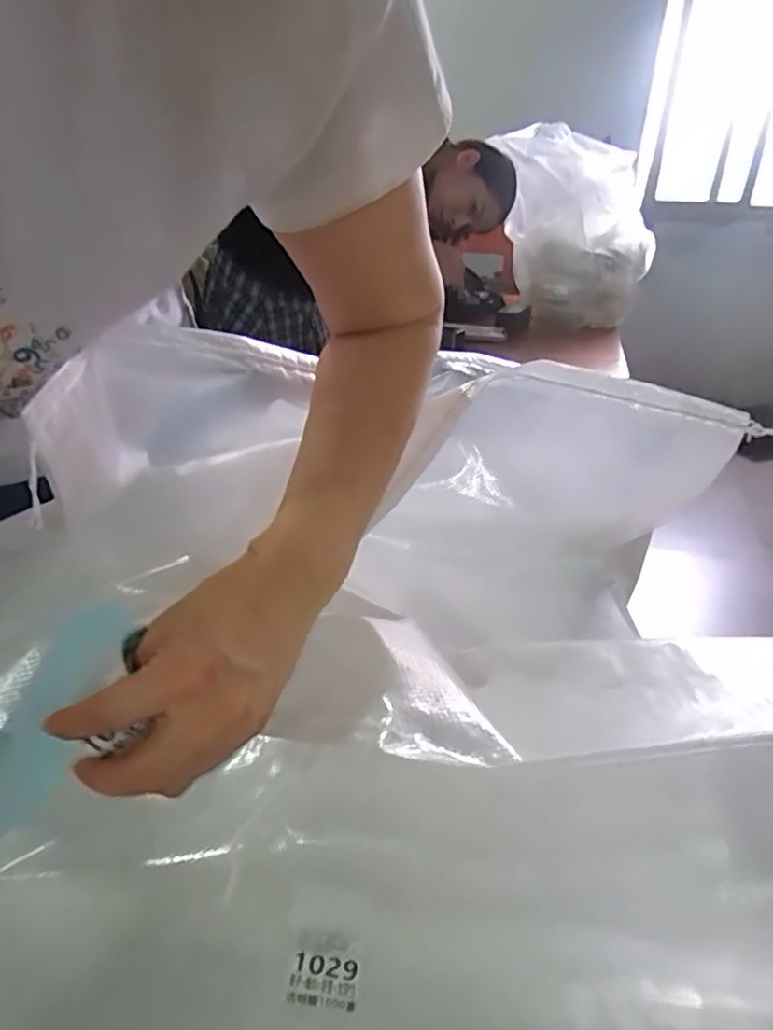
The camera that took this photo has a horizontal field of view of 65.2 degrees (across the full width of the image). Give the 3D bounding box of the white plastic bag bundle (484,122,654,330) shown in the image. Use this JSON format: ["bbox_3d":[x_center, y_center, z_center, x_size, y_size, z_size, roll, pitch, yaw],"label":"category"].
[{"bbox_3d":[0.463,-0.716,1.513,0.386,0.400,0.175,11,30,18],"label":"white plastic bag bundle"}]

